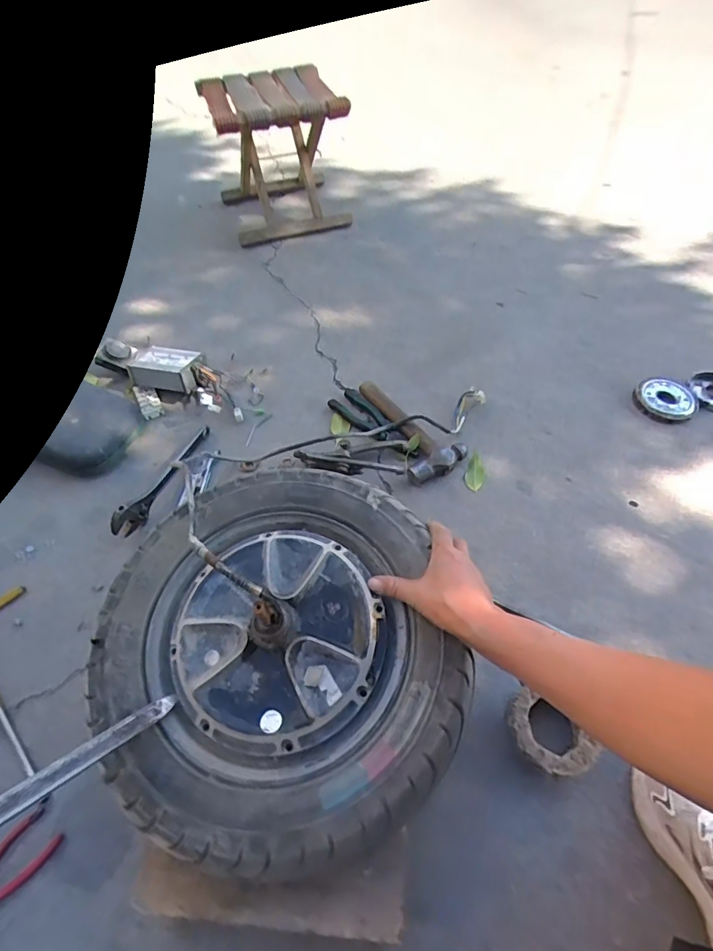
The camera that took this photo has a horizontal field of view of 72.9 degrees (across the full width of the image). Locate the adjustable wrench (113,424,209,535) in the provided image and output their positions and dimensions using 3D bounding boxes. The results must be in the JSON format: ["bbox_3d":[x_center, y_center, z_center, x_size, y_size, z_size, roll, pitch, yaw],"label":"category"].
[{"bbox_3d":[-0.313,-0.002,0.787,0.025,0.060,0.237,17,55,15],"label":"adjustable wrench"}]

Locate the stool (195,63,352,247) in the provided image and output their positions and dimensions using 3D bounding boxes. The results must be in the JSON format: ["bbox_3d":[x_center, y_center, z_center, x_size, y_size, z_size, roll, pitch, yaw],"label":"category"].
[{"bbox_3d":[-0.182,-0.744,1.137,0.281,0.273,0.271,-14,58,-9],"label":"stool"}]

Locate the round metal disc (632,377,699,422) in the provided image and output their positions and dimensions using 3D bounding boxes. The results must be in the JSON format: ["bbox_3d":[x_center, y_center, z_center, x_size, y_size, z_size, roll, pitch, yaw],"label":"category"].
[{"bbox_3d":[0.576,-0.143,0.895,0.104,0.022,0.110,0,57,0],"label":"round metal disc"}]

